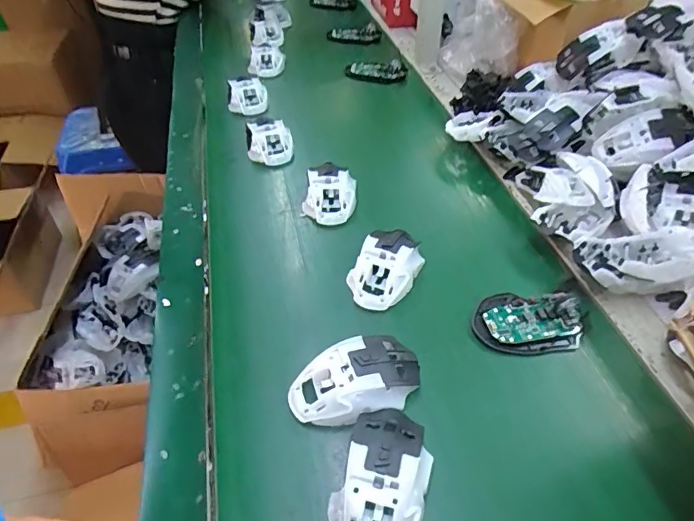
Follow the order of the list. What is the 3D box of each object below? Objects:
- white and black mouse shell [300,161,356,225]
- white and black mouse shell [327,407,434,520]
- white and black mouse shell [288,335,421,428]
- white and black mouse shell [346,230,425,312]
[{"bbox_3d":[-0.022,-0.088,0.622,0.069,0.044,0.085,2,46,2],"label":"white and black mouse shell"},{"bbox_3d":[0.027,0.167,0.359,0.066,0.037,0.115,13,48,13],"label":"white and black mouse shell"},{"bbox_3d":[0.007,0.108,0.425,0.119,0.040,0.067,-12,47,-10],"label":"white and black mouse shell"},{"bbox_3d":[0.044,0.008,0.524,0.065,0.039,0.100,27,52,24],"label":"white and black mouse shell"}]

